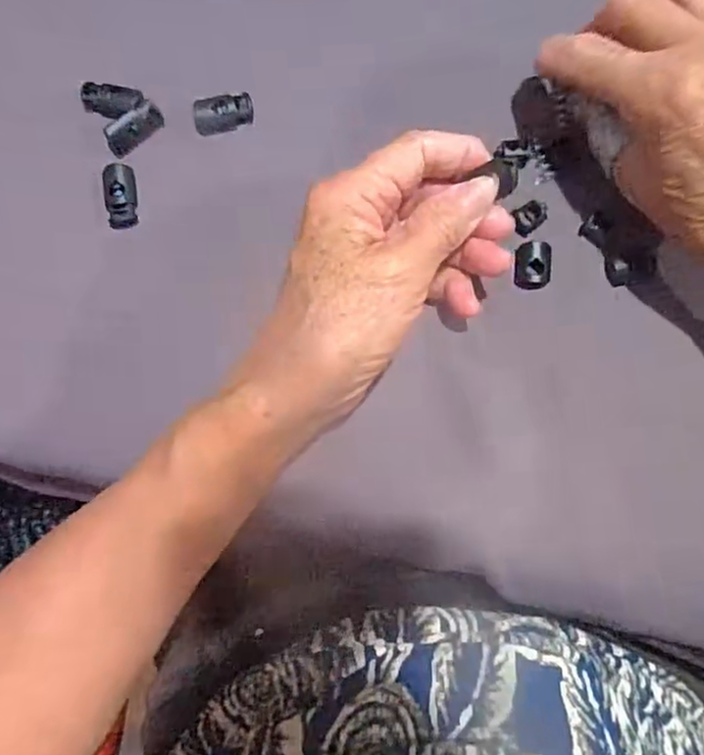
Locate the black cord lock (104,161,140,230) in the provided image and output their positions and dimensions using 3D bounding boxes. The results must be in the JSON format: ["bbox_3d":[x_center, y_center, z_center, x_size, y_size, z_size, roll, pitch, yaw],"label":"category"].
[{"bbox_3d":[-0.111,-0.086,0.311,0.014,0.008,0.031,-4,84,0],"label":"black cord lock"}]

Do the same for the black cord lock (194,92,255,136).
[{"bbox_3d":[-0.061,-0.126,0.313,0.027,0.009,0.018,-9,84,-1],"label":"black cord lock"}]

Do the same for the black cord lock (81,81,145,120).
[{"bbox_3d":[-0.115,-0.133,0.314,0.030,0.010,0.015,11,84,1],"label":"black cord lock"}]

